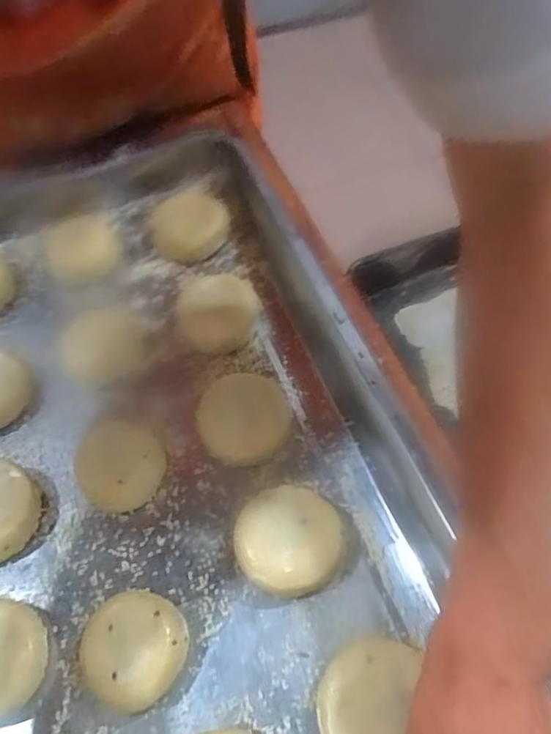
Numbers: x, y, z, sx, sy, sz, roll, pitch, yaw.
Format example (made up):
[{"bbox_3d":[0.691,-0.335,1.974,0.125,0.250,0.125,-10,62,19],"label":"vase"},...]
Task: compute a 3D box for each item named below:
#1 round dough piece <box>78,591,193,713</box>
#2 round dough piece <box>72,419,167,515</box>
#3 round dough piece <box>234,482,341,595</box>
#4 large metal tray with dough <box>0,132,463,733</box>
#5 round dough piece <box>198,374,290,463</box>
[{"bbox_3d":[-0.074,0.148,0.303,0.054,0.026,0.052,-1,56,2],"label":"round dough piece"},{"bbox_3d":[-0.099,0.059,0.362,0.052,0.028,0.063,-34,61,-18],"label":"round dough piece"},{"bbox_3d":[0.007,0.100,0.333,0.059,0.021,0.055,-1,56,2],"label":"round dough piece"},{"bbox_3d":[-0.114,0.085,0.348,0.375,0.071,0.620,-18,58,-9],"label":"large metal tray with dough"},{"bbox_3d":[-0.021,0.034,0.378,0.057,0.020,0.057,-1,56,2],"label":"round dough piece"}]

